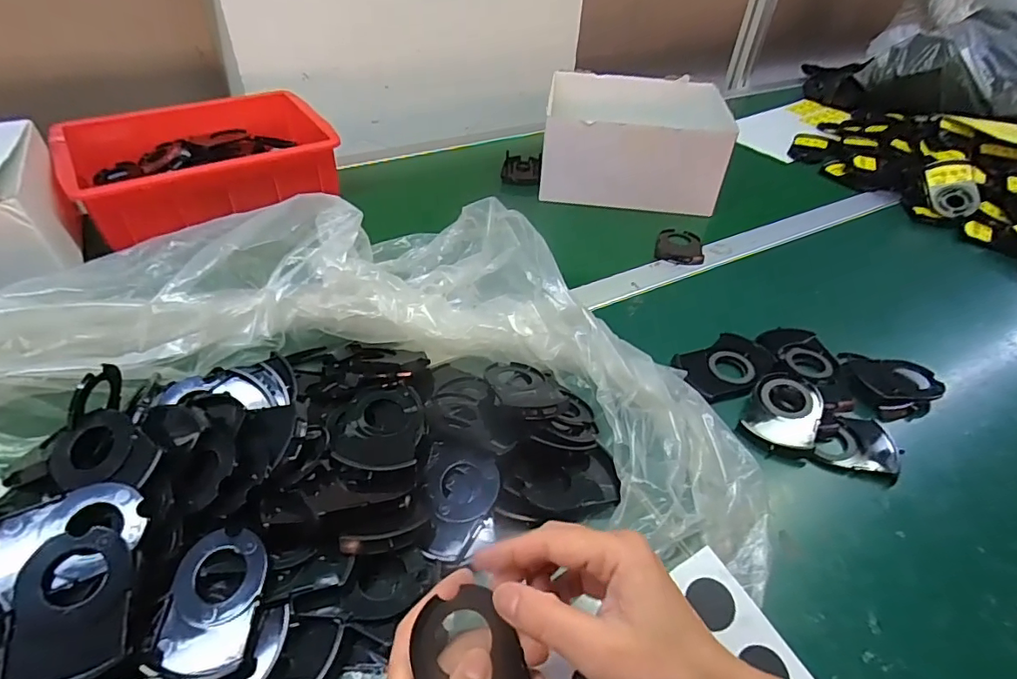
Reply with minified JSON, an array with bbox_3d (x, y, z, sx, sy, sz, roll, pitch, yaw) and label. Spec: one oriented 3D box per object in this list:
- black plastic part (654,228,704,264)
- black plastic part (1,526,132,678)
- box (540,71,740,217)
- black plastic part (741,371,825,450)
[{"bbox_3d":[0.216,-0.122,0.664,0.057,0.010,0.077,9,43,6],"label":"black plastic part"},{"bbox_3d":[-0.239,0.146,0.286,0.055,0.007,0.077,-6,62,-20],"label":"black plastic part"},{"bbox_3d":[0.169,-0.277,0.740,0.239,0.117,0.190,3,42,0],"label":"box"},{"bbox_3d":[0.242,0.060,0.456,0.057,0.023,0.084,25,47,22],"label":"black plastic part"}]

